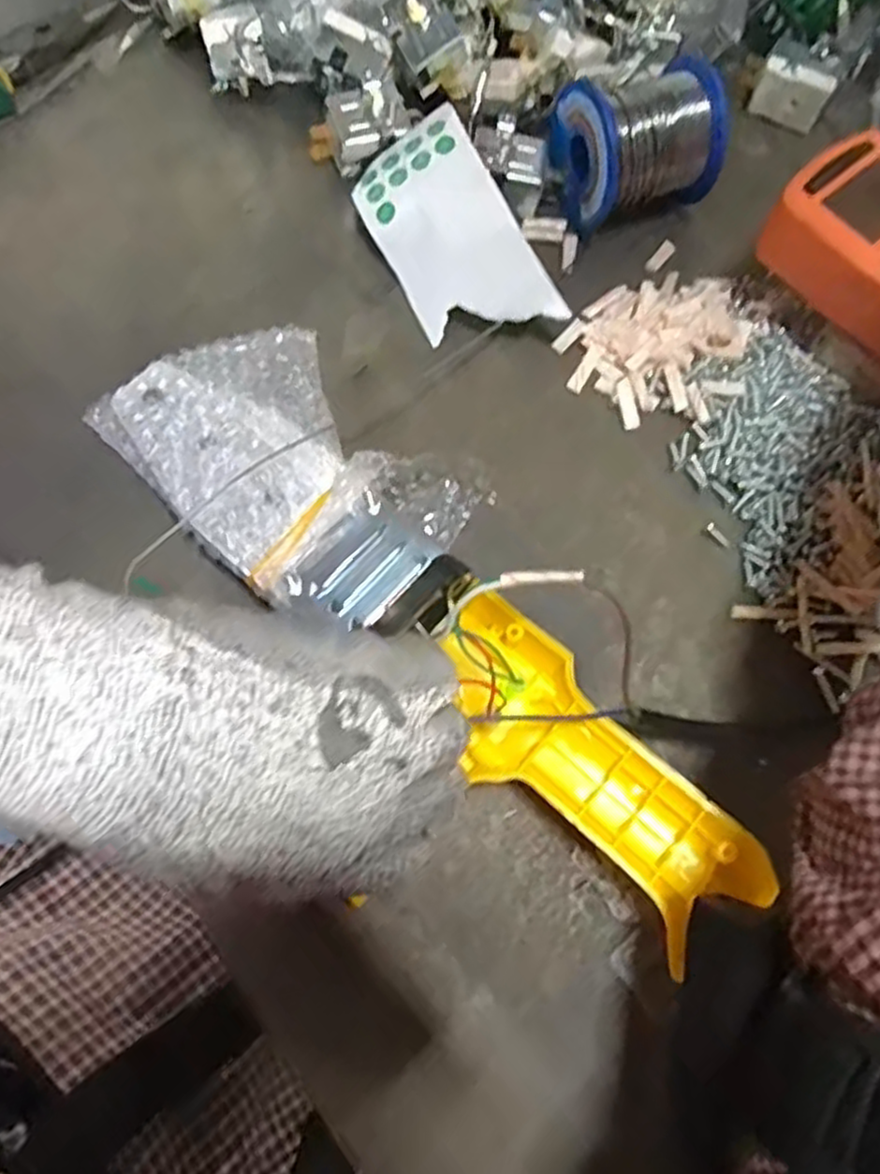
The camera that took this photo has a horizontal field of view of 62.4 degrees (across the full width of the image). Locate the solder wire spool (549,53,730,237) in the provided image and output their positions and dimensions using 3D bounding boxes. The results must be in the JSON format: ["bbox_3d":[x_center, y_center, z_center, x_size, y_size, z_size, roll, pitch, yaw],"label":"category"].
[{"bbox_3d":[0.097,-0.217,0.360,0.070,0.055,0.070,-15,74,-7],"label":"solder wire spool"}]

